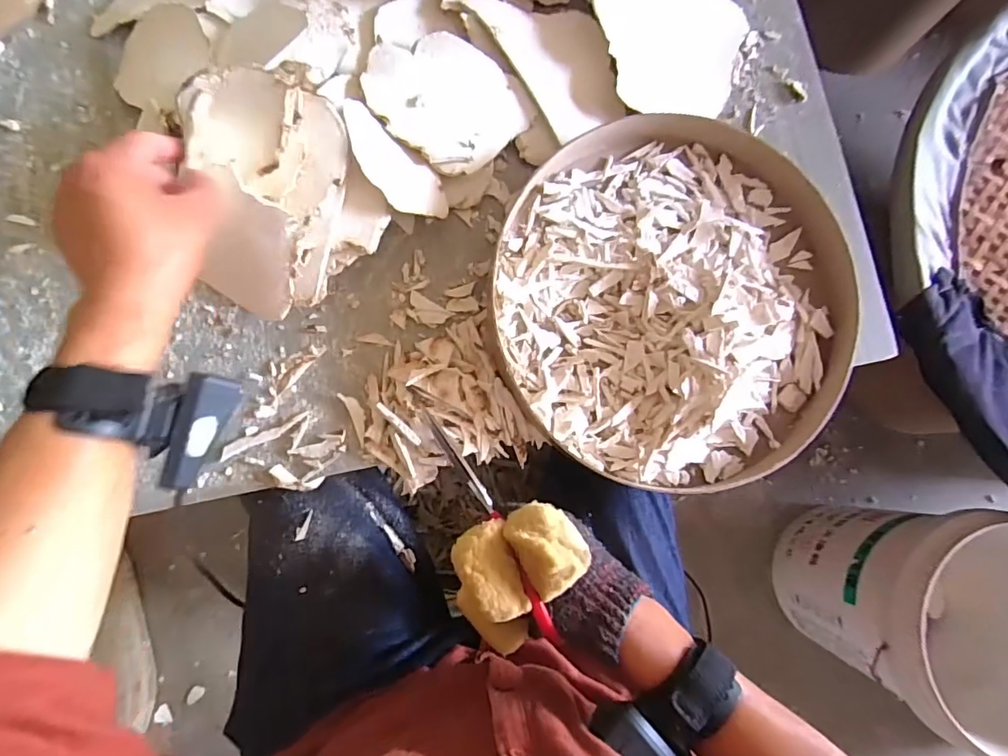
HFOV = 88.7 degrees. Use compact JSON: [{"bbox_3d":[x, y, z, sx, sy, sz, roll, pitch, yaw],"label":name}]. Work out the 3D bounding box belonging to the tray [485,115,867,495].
[{"bbox_3d":[0.141,-0.064,0.426,0.290,0.040,0.296,0,82,-3],"label":"tray"}]

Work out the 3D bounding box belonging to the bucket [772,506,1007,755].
[{"bbox_3d":[0.605,0.334,0.744,0.267,0.365,0.278,0,82,-3],"label":"bucket"}]

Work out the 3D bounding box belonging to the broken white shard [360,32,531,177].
[{"bbox_3d":[-0.049,-0.237,0.430,0.119,0.013,0.105,45,83,4],"label":"broken white shard"}]

